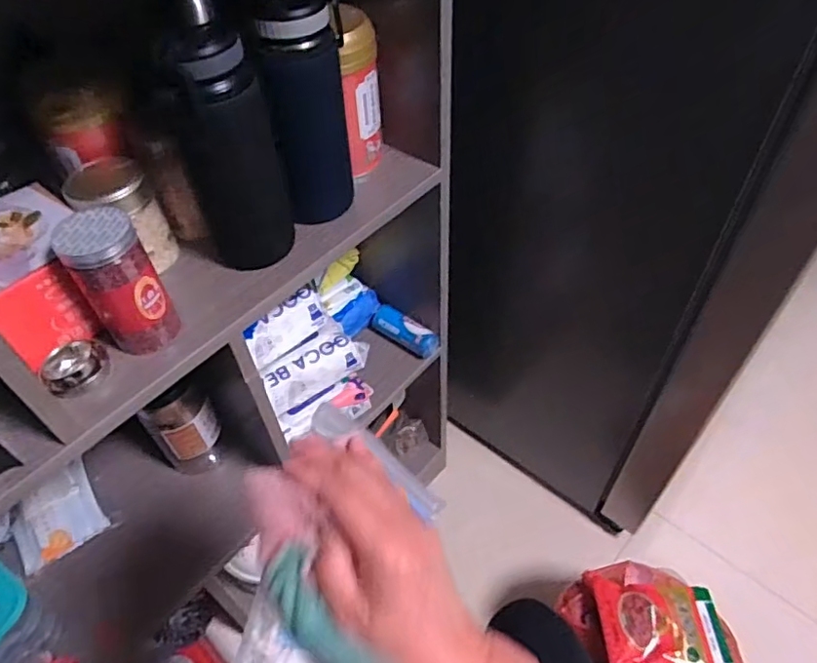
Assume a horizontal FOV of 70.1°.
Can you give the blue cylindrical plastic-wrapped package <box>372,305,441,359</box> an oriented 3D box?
[{"bbox_3d":[-0.008,-0.001,0.940,0.116,0.034,0.041,31,57,26],"label":"blue cylindrical plastic-wrapped package"}]

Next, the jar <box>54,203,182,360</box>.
[{"bbox_3d":[-0.242,-0.040,0.493,0.056,0.121,0.053,-1,49,1],"label":"jar"}]

